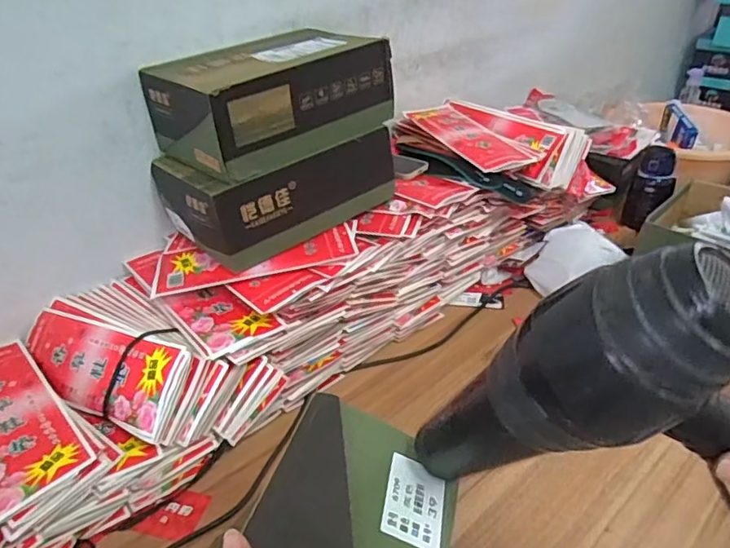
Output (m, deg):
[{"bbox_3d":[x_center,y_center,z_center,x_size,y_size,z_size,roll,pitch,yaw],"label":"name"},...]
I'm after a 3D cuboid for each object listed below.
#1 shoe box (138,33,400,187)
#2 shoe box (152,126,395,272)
[{"bbox_3d":[-0.140,-0.274,0.843,0.311,0.124,0.216,-29,43,-34],"label":"shoe box"},{"bbox_3d":[-0.143,-0.156,0.893,0.323,0.130,0.207,-28,42,-33],"label":"shoe box"}]

